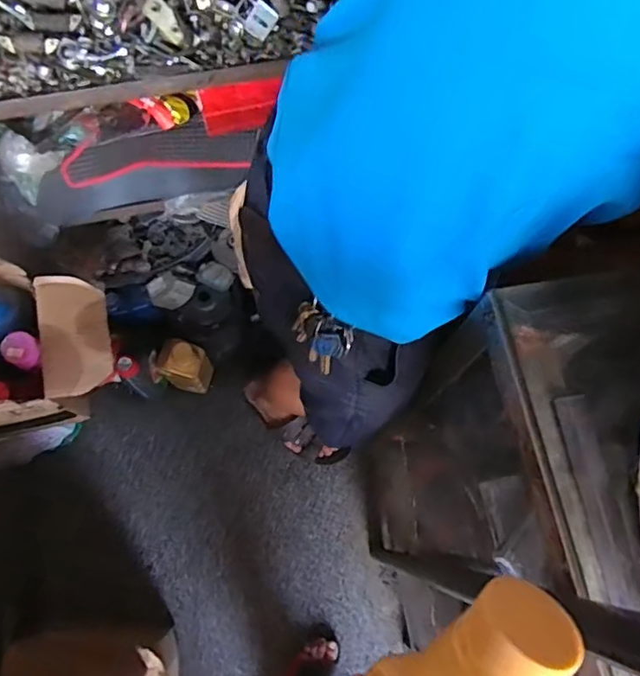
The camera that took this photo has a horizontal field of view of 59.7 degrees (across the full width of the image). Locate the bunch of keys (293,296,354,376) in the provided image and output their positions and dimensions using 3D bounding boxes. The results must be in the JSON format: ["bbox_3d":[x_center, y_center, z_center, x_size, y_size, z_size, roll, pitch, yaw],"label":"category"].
[{"bbox_3d":[0.002,-0.001,0.509,0.053,0.073,0.031,40,75,11],"label":"bunch of keys"}]

